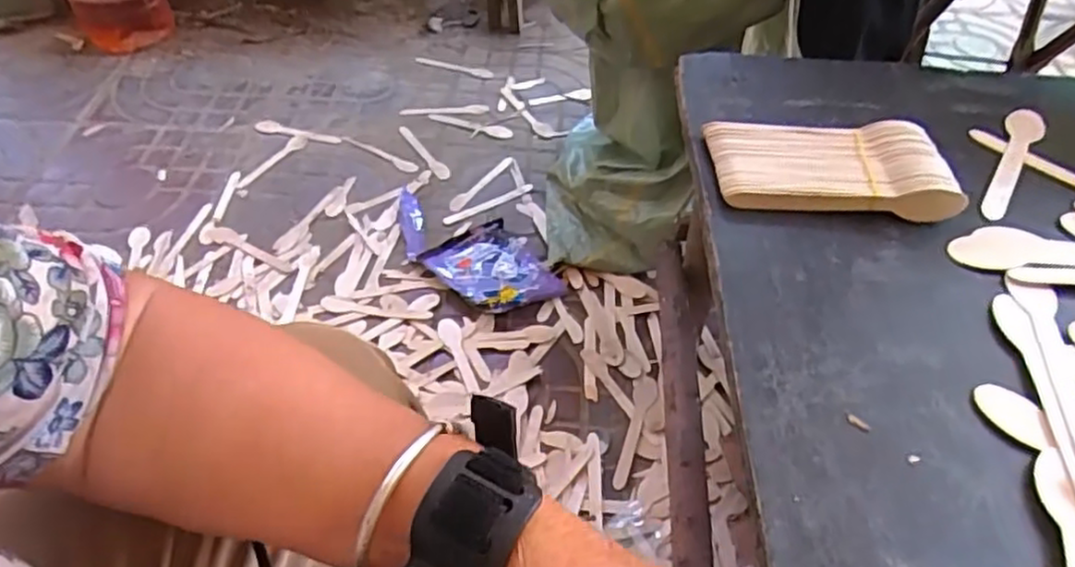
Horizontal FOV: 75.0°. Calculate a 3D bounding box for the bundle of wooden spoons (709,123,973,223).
[{"bbox_3d":[0.208,-0.087,0.503,0.166,0.031,0.079,8,50,2],"label":"bundle of wooden spoons"}]

